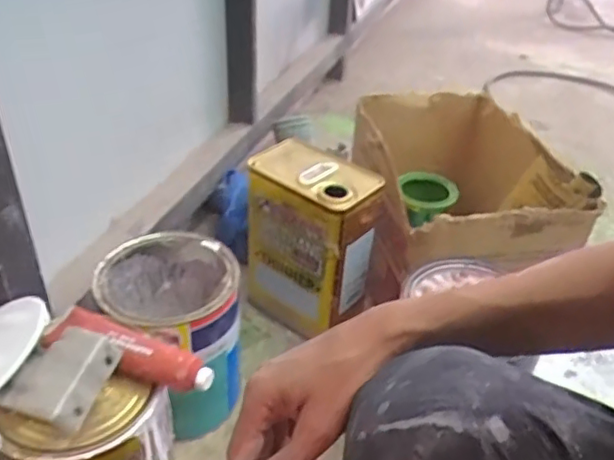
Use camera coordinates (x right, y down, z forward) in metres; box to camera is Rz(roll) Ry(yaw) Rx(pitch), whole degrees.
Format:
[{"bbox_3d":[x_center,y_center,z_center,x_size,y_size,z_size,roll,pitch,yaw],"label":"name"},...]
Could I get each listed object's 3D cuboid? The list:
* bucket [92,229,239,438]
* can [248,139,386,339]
[{"bbox_3d":[-0.166,0.130,0.755,0.159,0.197,0.168,3,35,-2],"label":"bucket"},{"bbox_3d":[0.002,0.019,0.868,0.165,0.233,0.109,26,41,28],"label":"can"}]

